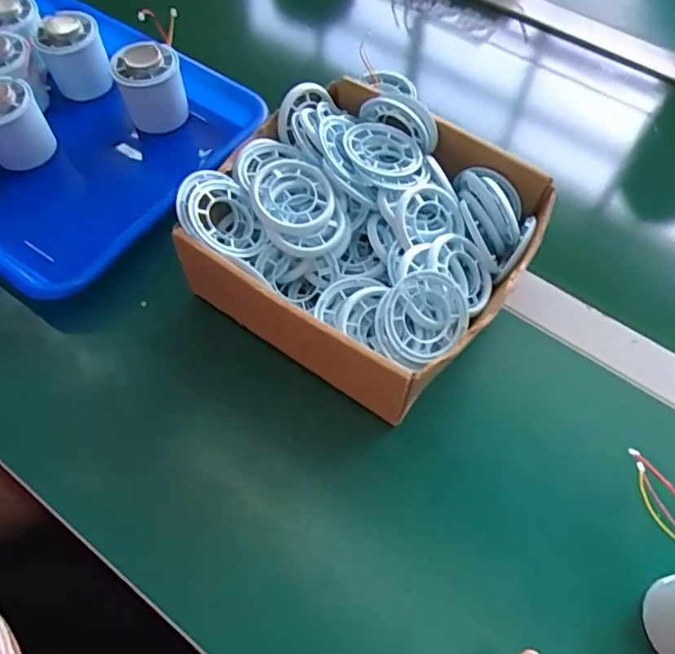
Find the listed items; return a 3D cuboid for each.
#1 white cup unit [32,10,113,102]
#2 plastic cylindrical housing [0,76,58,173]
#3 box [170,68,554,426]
[{"bbox_3d":[-0.232,-0.238,0.504,0.053,0.059,0.050,-22,60,-12],"label":"white cup unit"},{"bbox_3d":[-0.270,-0.168,0.463,0.052,0.061,0.054,-1,58,1],"label":"plastic cylindrical housing"},{"bbox_3d":[0.024,-0.068,0.409,0.208,0.086,0.220,32,64,20],"label":"box"}]

